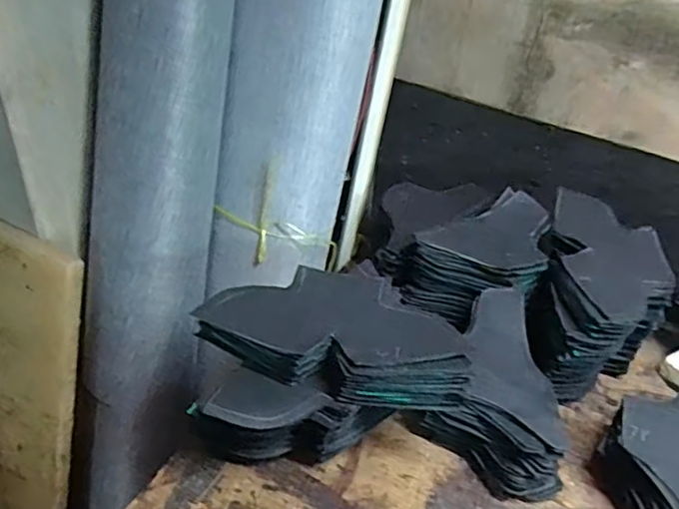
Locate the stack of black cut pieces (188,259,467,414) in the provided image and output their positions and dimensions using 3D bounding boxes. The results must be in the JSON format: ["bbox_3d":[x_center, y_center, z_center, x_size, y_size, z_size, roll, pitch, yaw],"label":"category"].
[{"bbox_3d":[0.001,0.056,0.455,0.195,0.042,0.107,16,38,13],"label":"stack of black cut pieces"}]

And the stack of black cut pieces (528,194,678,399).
[{"bbox_3d":[0.232,0.040,0.551,0.104,0.096,0.189,16,38,13],"label":"stack of black cut pieces"}]

